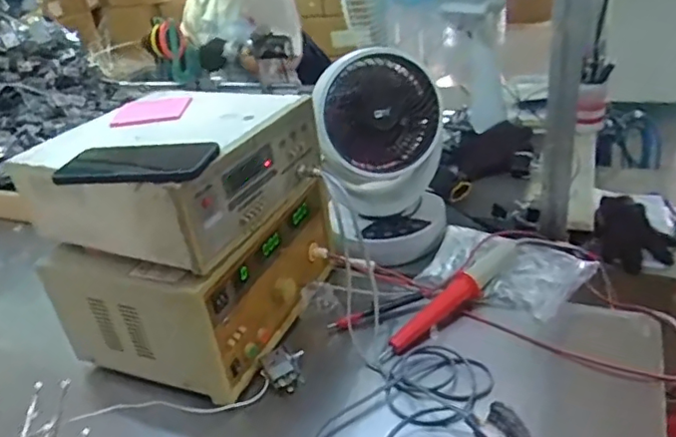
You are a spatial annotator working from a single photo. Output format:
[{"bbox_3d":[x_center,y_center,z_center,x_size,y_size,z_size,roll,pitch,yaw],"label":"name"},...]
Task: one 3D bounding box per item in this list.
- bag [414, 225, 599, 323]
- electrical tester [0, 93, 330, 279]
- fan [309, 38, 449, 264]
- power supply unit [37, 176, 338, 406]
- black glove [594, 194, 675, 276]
[{"bbox_3d":[0.249,0.067,0.852,0.219,0.040,0.166,13,35,31],"label":"bag"},{"bbox_3d":[-0.198,-0.066,0.732,0.264,0.115,0.285,13,35,31],"label":"electrical tester"},{"bbox_3d":[0.069,-0.106,0.915,0.195,0.301,0.192,-3,30,7],"label":"fan"},{"bbox_3d":[-0.176,0.065,0.815,0.238,0.182,0.331,12,34,29],"label":"power supply unit"},{"bbox_3d":[0.541,0.025,1.058,0.136,0.060,0.175,10,33,27],"label":"black glove"}]

